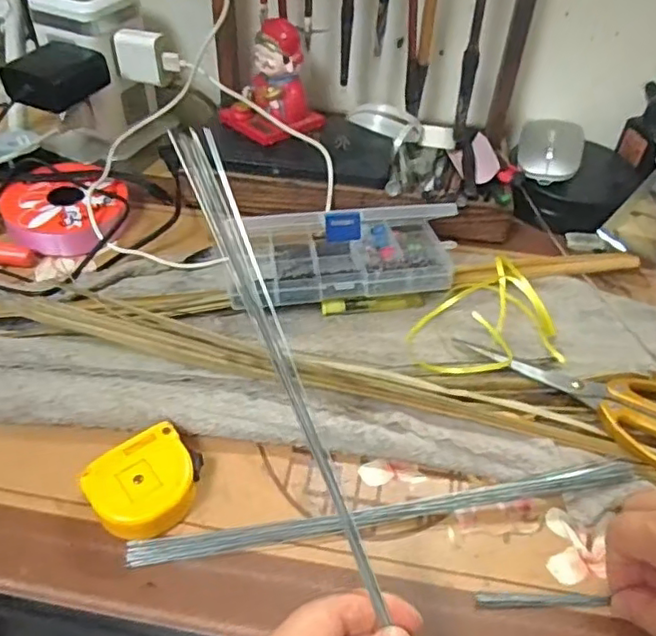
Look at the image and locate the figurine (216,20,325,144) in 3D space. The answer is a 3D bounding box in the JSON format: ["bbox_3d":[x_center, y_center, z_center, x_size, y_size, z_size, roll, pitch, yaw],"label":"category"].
[{"bbox_3d":[-0.045,-0.205,0.543,0.077,0.088,0.073,-34,56,-31],"label":"figurine"}]

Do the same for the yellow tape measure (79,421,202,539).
[{"bbox_3d":[-0.105,0.096,0.353,0.062,0.022,0.053,-35,57,-31],"label":"yellow tape measure"}]

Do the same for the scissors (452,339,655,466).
[{"bbox_3d":[0.178,0.049,0.407,0.175,0.009,0.074,25,50,20],"label":"scissors"}]

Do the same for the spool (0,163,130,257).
[{"bbox_3d":[-0.225,-0.098,0.526,0.102,0.032,0.095,2,46,-2],"label":"spool"}]

